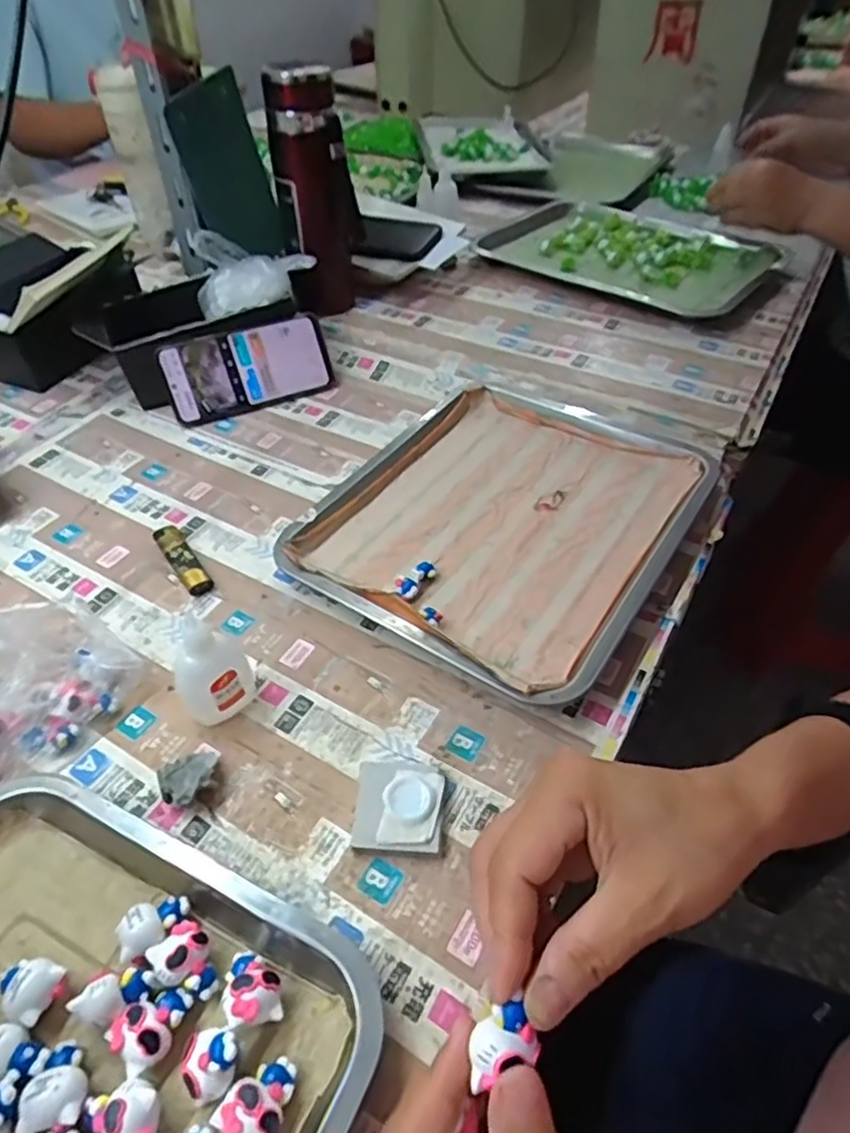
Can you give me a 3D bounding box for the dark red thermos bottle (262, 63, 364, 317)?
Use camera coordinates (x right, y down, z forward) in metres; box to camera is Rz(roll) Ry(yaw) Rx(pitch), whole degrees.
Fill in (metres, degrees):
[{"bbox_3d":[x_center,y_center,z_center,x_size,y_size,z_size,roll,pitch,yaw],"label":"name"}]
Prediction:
[{"bbox_3d":[-0.115,-0.377,0.698,0.078,0.224,0.073,-4,47,-3],"label":"dark red thermos bottle"}]

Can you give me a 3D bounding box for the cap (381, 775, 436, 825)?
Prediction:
[{"bbox_3d":[-0.009,0.134,0.378,0.029,0.010,0.025,23,50,21],"label":"cap"}]

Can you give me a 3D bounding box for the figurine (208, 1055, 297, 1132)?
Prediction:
[{"bbox_3d":[-0.068,0.227,0.279,0.025,0.016,0.034,29,52,25],"label":"figurine"}]

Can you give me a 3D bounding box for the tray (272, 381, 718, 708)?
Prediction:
[{"bbox_3d":[0.063,-0.041,0.548,0.260,0.037,0.296,27,51,23],"label":"tray"}]

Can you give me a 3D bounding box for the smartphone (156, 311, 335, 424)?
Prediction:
[{"bbox_3d":[-0.180,-0.203,0.677,0.165,0.079,0.012,-19,18,-14],"label":"smartphone"}]

